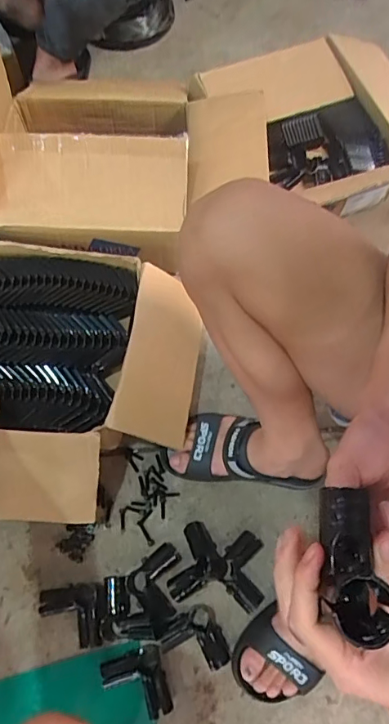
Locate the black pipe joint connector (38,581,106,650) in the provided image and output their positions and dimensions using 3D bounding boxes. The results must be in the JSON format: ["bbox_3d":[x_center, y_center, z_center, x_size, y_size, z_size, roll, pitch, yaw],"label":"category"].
[{"bbox_3d":[-0.171,0.360,0.684,0.088,0.031,0.079,-9,70,-5],"label":"black pipe joint connector"}]

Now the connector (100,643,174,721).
[{"bbox_3d":[-0.080,0.443,0.662,0.083,0.029,0.085,-15,71,-7],"label":"connector"}]

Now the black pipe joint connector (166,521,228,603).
[{"bbox_3d":[-0.007,0.290,0.708,0.087,0.036,0.089,-24,72,-10],"label":"black pipe joint connector"}]

